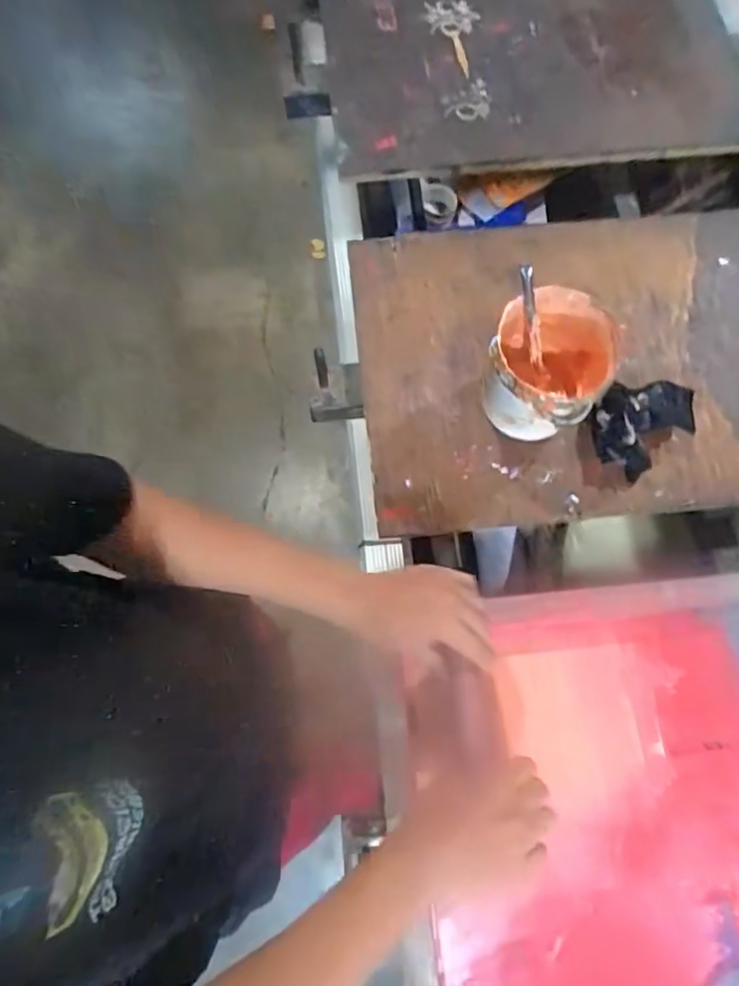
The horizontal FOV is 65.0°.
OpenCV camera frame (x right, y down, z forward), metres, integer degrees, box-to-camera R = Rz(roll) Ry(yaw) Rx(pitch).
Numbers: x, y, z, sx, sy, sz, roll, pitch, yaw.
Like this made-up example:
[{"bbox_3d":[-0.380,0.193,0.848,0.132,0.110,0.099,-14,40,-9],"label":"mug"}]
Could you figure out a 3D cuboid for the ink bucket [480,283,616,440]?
[{"bbox_3d":[0.185,-0.131,0.627,0.117,0.123,0.124,0,71,-1],"label":"ink bucket"}]

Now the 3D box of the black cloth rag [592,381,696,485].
[{"bbox_3d":[0.303,-0.079,0.655,0.096,0.046,0.117,40,75,11],"label":"black cloth rag"}]

